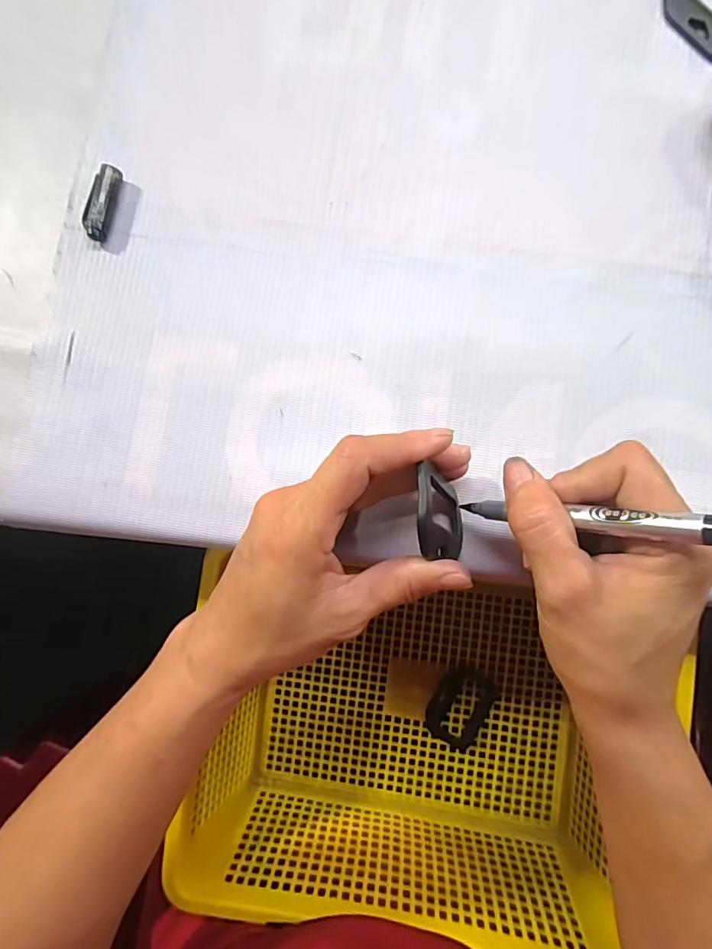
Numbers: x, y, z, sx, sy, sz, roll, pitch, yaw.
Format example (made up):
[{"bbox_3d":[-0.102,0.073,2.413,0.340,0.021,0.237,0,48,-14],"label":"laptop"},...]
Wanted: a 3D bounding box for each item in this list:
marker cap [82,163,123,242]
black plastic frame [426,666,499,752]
[{"bbox_3d":[-0.140,-0.148,0.268,0.014,0.011,0.039,12,85,4],"label":"marker cap"},{"bbox_3d":[0.083,0.186,0.394,0.045,0.004,0.062,29,87,6],"label":"black plastic frame"}]

